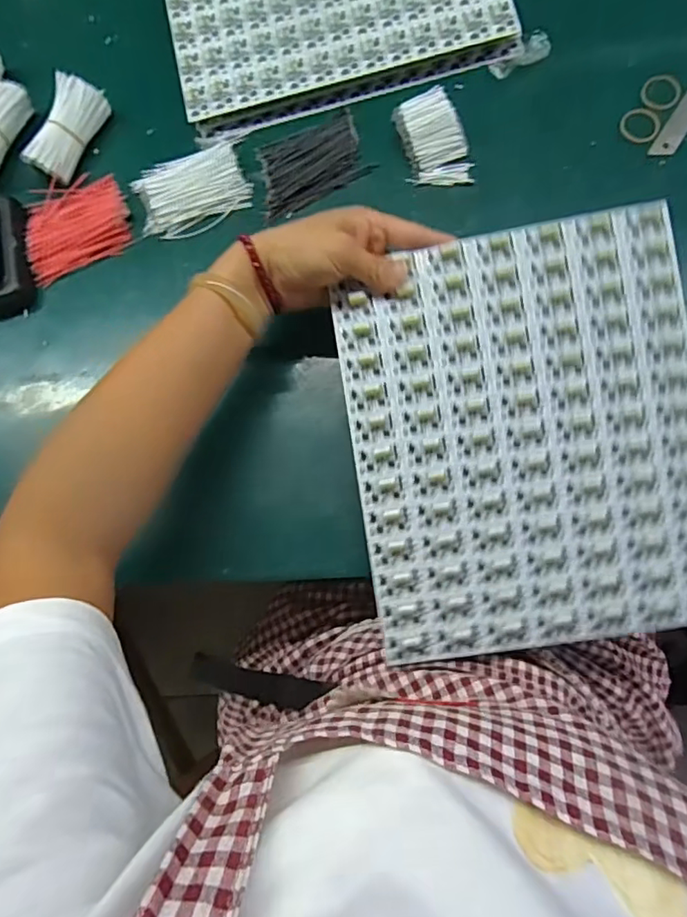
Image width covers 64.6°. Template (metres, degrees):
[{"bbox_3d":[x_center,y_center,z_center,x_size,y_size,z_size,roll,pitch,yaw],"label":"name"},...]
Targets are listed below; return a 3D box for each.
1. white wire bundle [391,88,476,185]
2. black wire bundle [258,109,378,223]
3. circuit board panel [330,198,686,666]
[{"bbox_3d":[0.075,-0.275,0.459,0.052,0.014,0.091,-13,80,3],"label":"white wire bundle"},{"bbox_3d":[-0.029,-0.255,0.472,0.097,0.010,0.063,-25,80,1],"label":"black wire bundle"},{"bbox_3d":[0.129,-0.014,0.384,0.239,0.008,0.288,-9,88,4],"label":"circuit board panel"}]

